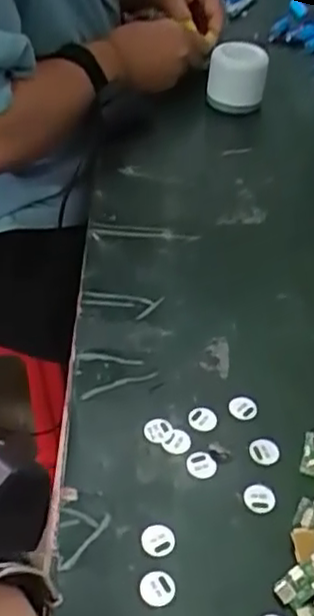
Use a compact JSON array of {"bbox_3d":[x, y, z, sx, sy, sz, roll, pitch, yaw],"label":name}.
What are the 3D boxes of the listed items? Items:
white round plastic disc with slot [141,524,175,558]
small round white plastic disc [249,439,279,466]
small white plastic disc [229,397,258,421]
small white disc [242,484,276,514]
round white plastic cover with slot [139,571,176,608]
[{"bbox_3d":[0.001,0.120,0.348,0.017,0.004,0.016,2,42,-2],"label":"white round plastic disc with slot"},{"bbox_3d":[0.064,0.084,0.400,0.018,0.004,0.017,2,42,-2],"label":"small round white plastic disc"},{"bbox_3d":[0.054,0.062,0.423,0.018,0.004,0.016,9,42,6],"label":"small white plastic disc"},{"bbox_3d":[0.057,0.106,0.376,0.016,0.004,0.017,2,42,-2],"label":"small white disc"},{"bbox_3d":[0.001,0.136,0.330,0.017,0.004,0.017,2,42,-2],"label":"round white plastic cover with slot"}]

